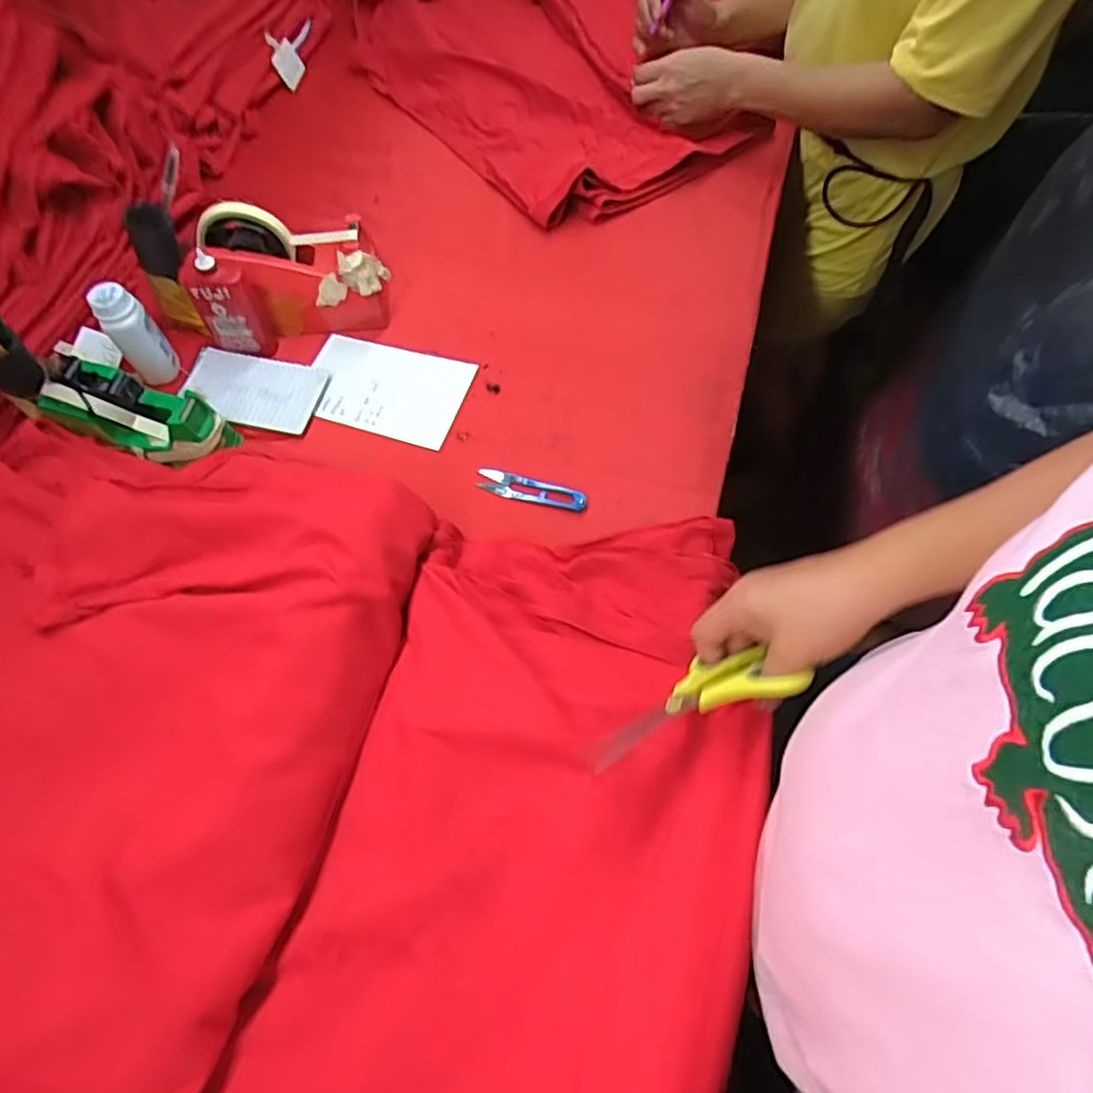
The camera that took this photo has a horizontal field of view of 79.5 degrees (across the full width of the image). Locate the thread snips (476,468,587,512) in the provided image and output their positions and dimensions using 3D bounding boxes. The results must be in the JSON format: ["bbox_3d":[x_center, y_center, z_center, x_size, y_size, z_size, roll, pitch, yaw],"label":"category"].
[{"bbox_3d":[-0.015,-0.052,0.620,0.105,0.005,0.024,15,78,10],"label":"thread snips"}]

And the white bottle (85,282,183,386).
[{"bbox_3d":[-0.391,-0.200,0.626,0.041,0.096,0.035,-35,66,-15],"label":"white bottle"}]

